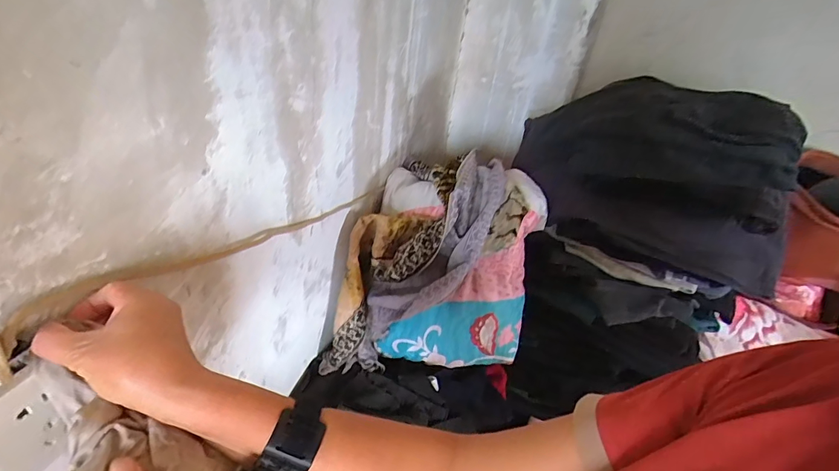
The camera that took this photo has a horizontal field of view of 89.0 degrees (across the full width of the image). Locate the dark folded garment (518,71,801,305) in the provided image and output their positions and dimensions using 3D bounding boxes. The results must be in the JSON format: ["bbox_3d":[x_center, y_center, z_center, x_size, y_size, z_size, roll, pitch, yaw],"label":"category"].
[{"bbox_3d":[0.430,-0.120,0.805,0.462,0.273,0.176,19,37,16],"label":"dark folded garment"}]

